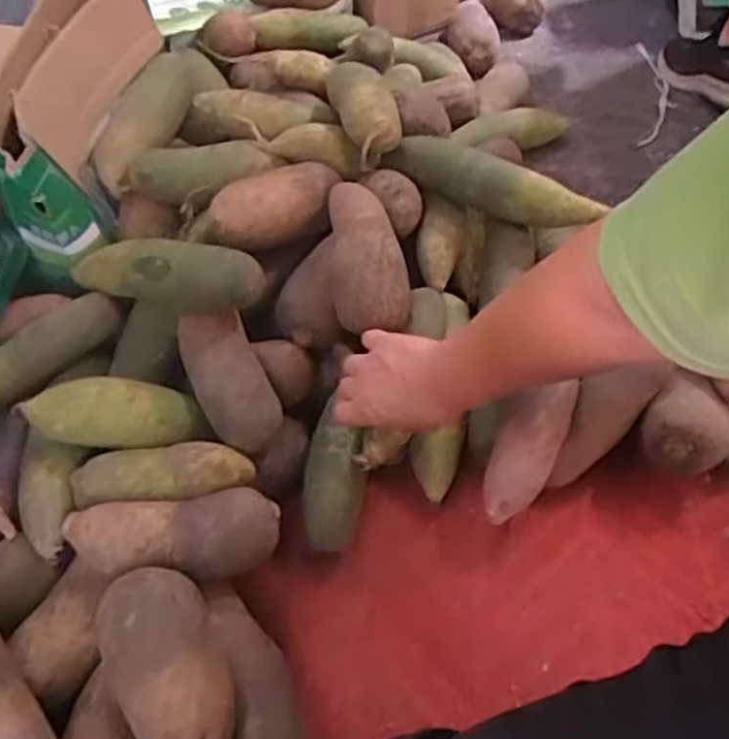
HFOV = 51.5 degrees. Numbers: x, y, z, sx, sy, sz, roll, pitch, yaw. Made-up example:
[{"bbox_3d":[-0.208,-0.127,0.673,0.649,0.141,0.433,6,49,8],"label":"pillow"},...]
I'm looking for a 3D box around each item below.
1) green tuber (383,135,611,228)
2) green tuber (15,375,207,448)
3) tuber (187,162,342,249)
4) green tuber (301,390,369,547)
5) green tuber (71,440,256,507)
[{"bbox_3d":[0.128,-0.185,0.754,0.219,0.045,0.044,21,53,16],"label":"green tuber"},{"bbox_3d":[-0.209,0.037,0.639,0.151,0.042,0.048,5,49,-17],"label":"green tuber"},{"bbox_3d":[-0.092,-0.163,0.739,0.145,0.072,0.070,-22,54,-17],"label":"tuber"},{"bbox_3d":[-0.027,0.096,0.686,0.054,0.039,0.129,0,66,-1],"label":"green tuber"},{"bbox_3d":[-0.167,0.086,0.627,0.140,0.038,0.052,-11,52,-10],"label":"green tuber"}]

